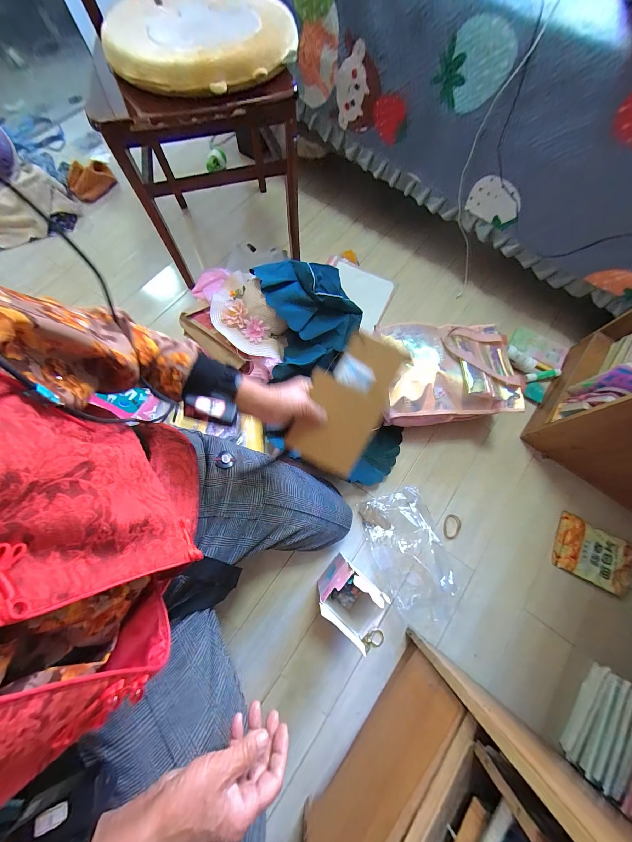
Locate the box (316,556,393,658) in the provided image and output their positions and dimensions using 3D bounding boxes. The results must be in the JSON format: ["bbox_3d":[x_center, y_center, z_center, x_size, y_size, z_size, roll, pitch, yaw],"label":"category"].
[{"bbox_3d":[0.070,0.359,0.577,0.103,0.209,0.089,35,75,10],"label":"box"}]

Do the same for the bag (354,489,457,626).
[{"bbox_3d":[0.233,0.330,0.666,0.179,0.062,0.311,-15,73,-6],"label":"bag"}]

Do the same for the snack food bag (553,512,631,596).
[{"bbox_3d":[0.700,0.336,0.698,0.176,0.016,0.137,27,73,8],"label":"snack food bag"}]

